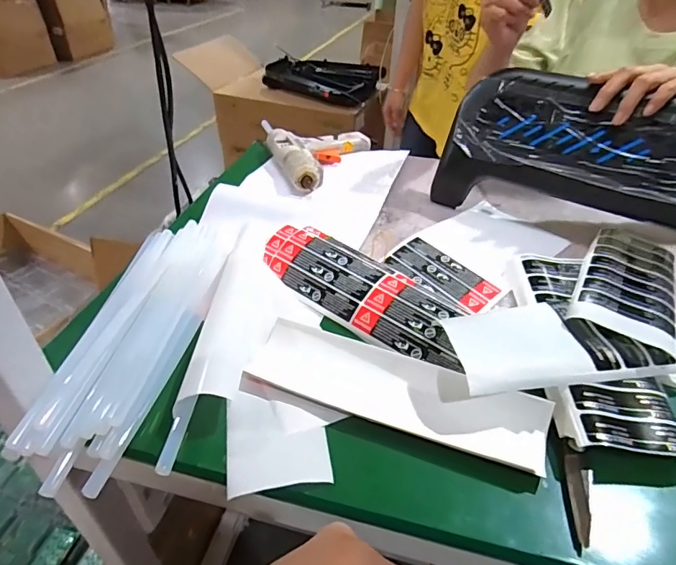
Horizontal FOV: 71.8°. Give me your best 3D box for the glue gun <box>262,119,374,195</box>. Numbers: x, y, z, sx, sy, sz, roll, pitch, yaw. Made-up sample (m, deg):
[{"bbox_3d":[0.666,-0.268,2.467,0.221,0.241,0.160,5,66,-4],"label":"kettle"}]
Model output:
[{"bbox_3d":[-0.024,-0.222,0.763,0.170,0.032,0.230,-11,40,-15],"label":"glue gun"}]

